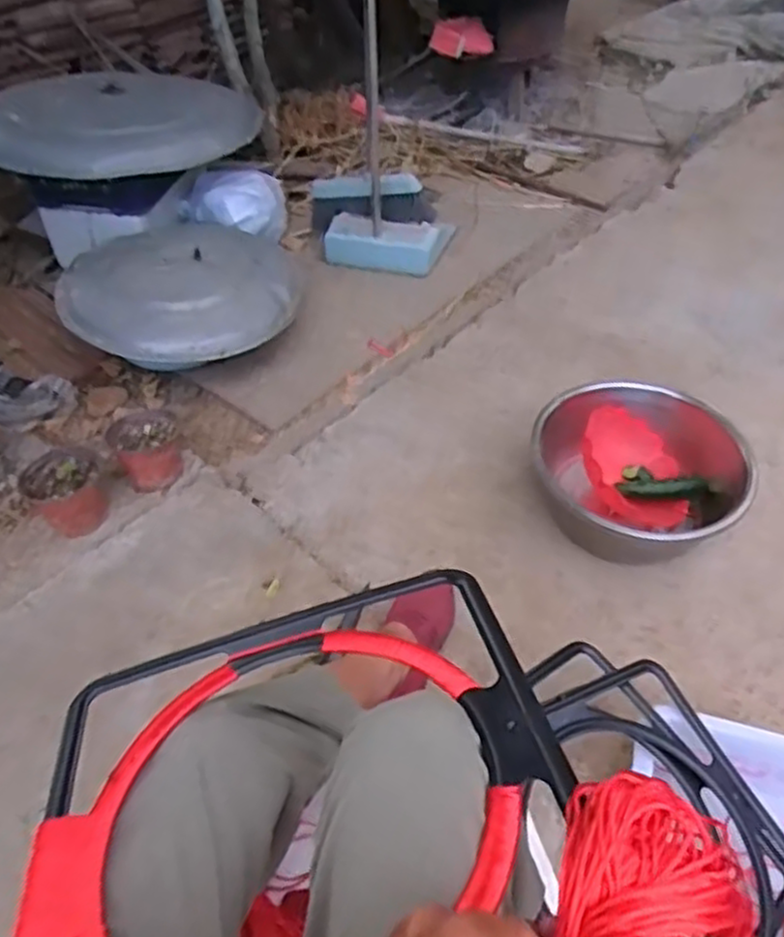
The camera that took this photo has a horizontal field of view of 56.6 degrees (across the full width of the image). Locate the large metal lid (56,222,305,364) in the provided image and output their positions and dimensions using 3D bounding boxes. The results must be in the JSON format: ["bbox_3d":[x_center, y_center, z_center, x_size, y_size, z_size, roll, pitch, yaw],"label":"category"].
[{"bbox_3d":[-0.399,-0.359,1.379,0.427,0.095,0.396,0,49,0],"label":"large metal lid"}]

